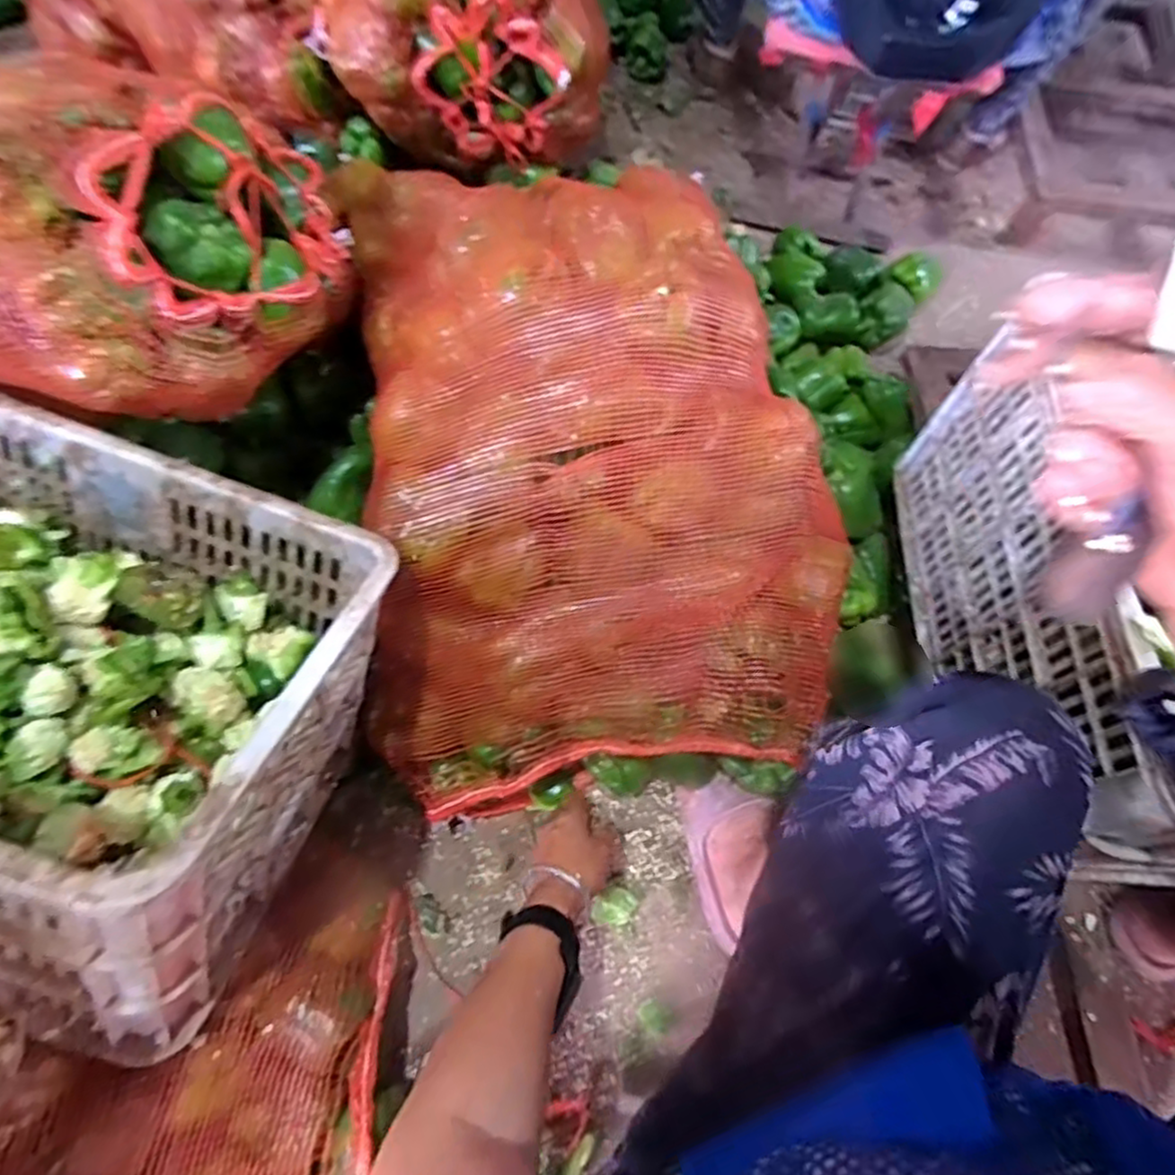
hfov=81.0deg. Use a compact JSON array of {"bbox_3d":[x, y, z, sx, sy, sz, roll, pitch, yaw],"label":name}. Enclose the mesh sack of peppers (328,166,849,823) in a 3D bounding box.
[{"bbox_3d":[-0.002,-0.143,0.742,0.495,0.262,0.639,-9,65,-6],"label":"mesh sack of peppers"}]

